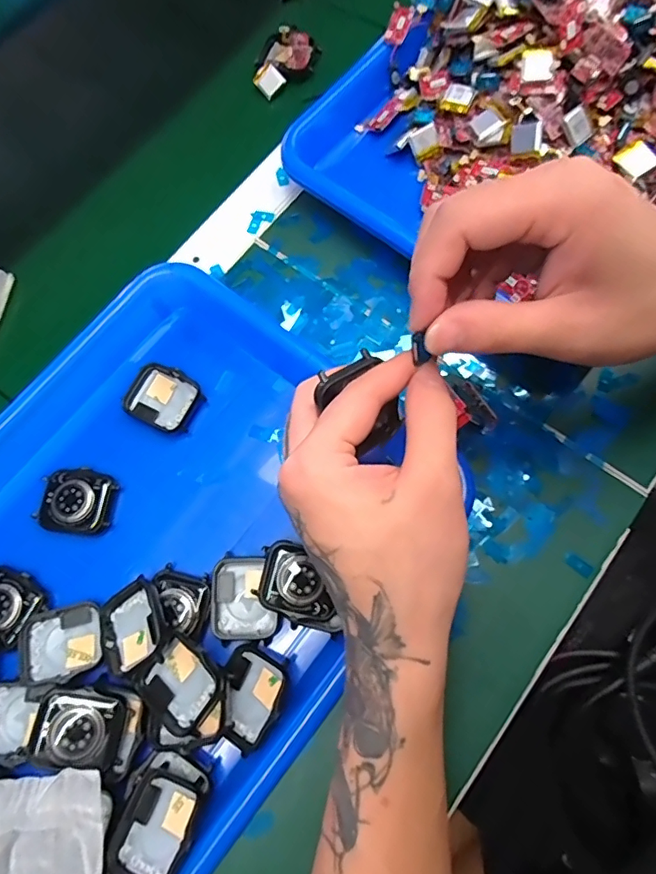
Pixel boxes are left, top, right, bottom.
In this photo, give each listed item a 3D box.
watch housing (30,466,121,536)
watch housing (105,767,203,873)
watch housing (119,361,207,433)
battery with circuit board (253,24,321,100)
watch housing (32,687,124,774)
[{"bbox_3d":[-0.150,0.038,0.306,0.042,0.011,0.039,2,75,6],"label":"watch housing"},{"bbox_3d":[-0.082,0.189,0.247,0.037,0.010,0.043,6,48,20],"label":"watch housing"},{"bbox_3d":[-0.103,-0.024,0.323,0.042,0.008,0.038,26,78,11],"label":"watch housing"},{"bbox_3d":[-0.036,-0.299,0.408,0.045,0.017,0.056,20,77,10],"label":"battery with circuit board"},{"bbox_3d":[-0.126,0.147,0.260,0.041,0.010,0.034,12,67,-15],"label":"watch housing"}]

